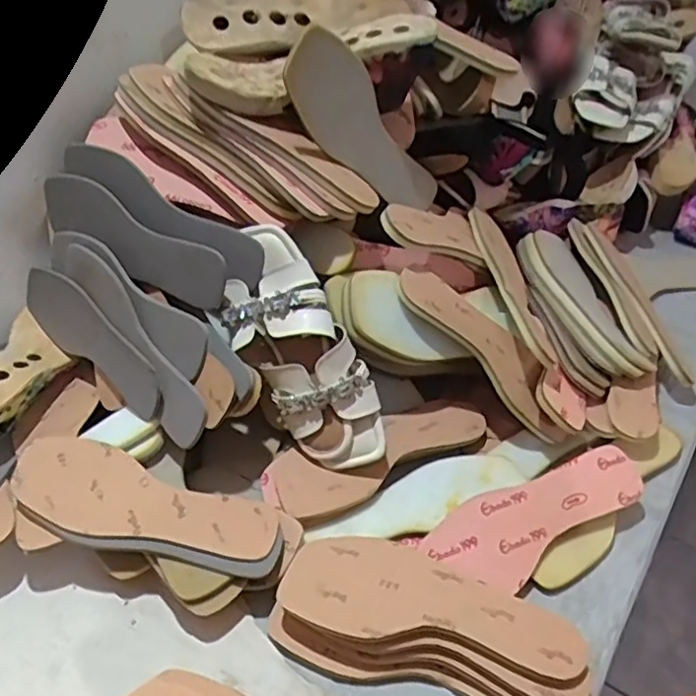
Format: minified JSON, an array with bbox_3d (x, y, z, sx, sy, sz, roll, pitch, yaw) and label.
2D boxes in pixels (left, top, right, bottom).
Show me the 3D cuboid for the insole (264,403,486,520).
[{"bbox_3d":[0.033,0.100,0.644,0.233,0.018,0.074,-21,47,-22],"label":"insole"}]

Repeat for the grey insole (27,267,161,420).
[{"bbox_3d":[-0.264,-0.013,0.662,0.232,0.082,0.013,31,29,29],"label":"grey insole"}]

